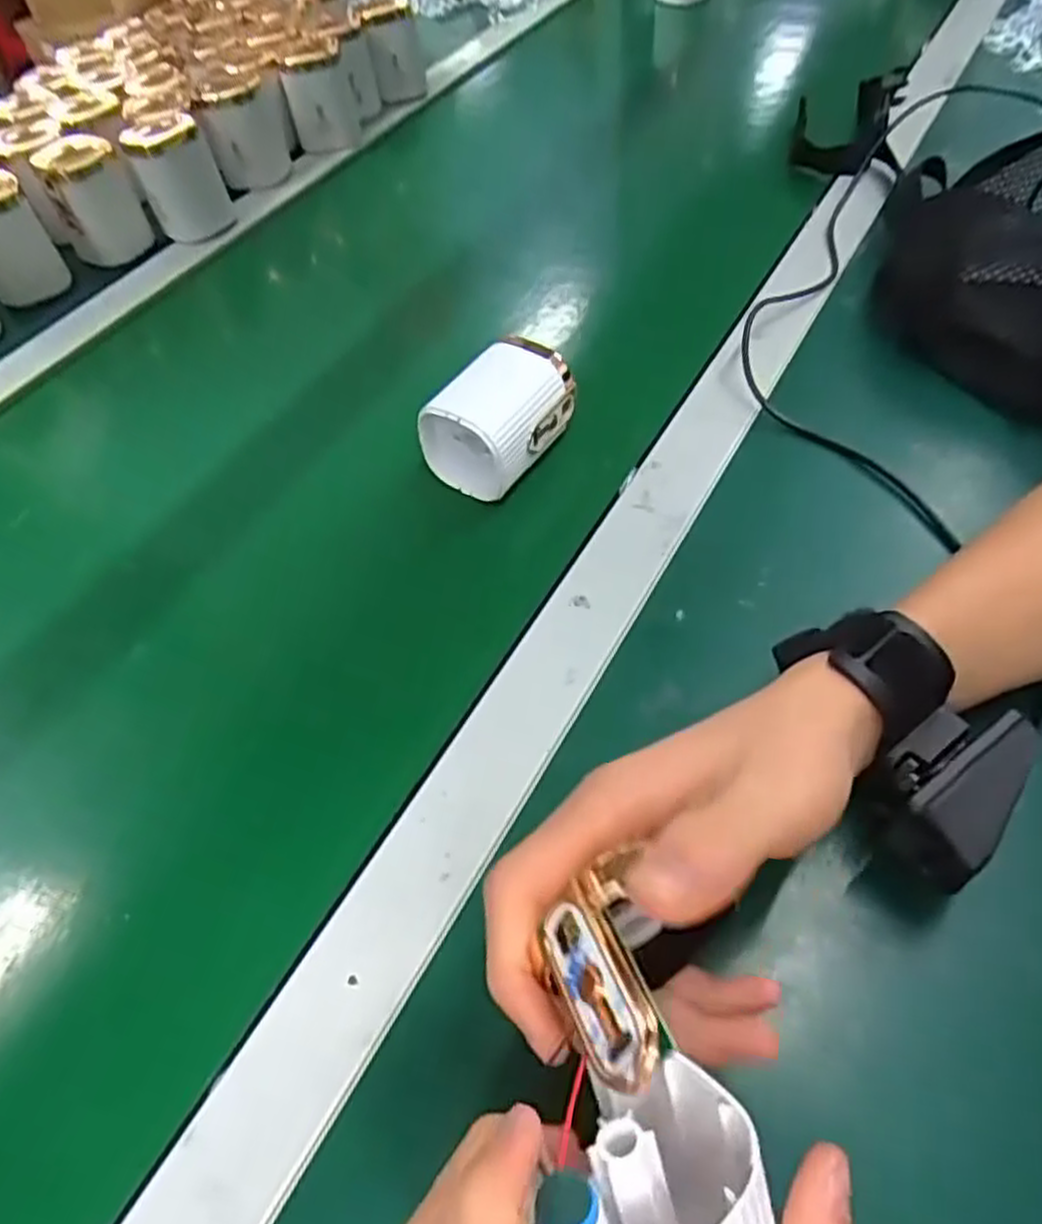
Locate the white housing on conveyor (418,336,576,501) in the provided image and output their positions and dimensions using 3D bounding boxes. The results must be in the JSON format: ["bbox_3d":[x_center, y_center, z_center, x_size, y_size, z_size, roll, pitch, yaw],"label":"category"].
[{"bbox_3d":[-0.011,-0.106,0.424,0.050,0.054,0.074,30,62,25],"label":"white housing on conveyor"}]

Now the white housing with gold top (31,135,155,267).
[{"bbox_3d":[-0.336,-0.324,0.611,0.059,0.071,0.068,-35,59,-18],"label":"white housing with gold top"}]

